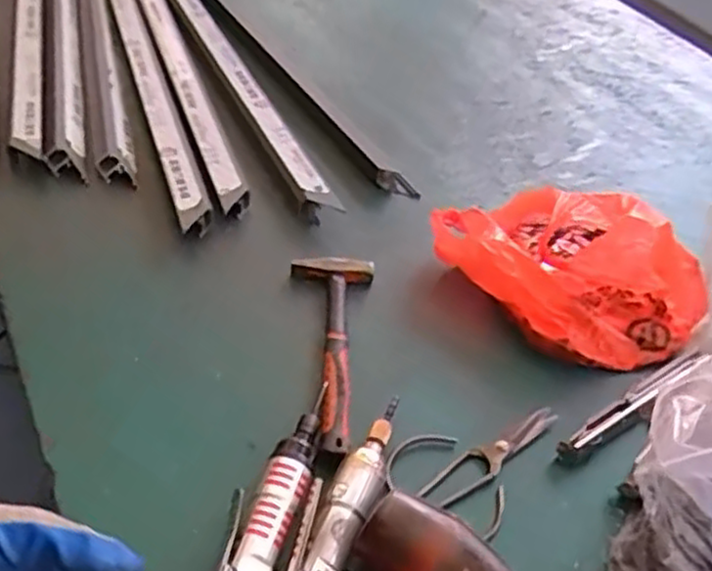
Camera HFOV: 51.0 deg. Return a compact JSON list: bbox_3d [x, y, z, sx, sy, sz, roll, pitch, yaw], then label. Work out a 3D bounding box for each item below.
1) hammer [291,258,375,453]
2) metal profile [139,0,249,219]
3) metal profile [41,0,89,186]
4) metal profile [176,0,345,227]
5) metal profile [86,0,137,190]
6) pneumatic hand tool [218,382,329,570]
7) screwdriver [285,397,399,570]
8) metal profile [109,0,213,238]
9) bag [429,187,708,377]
[{"bbox_3d":[-0.023,0.066,0.746,0.085,0.034,0.244,3,44,-5],"label":"hammer"},{"bbox_3d":[-0.309,-0.395,1.178,0.037,0.046,0.902,-12,47,-19],"label":"metal profile"},{"bbox_3d":[-0.452,-0.394,1.162,0.047,0.037,0.734,-7,45,-15],"label":"metal profile"},{"bbox_3d":[-0.194,-0.326,1.122,0.035,0.052,0.735,-14,48,-21],"label":"metal profile"},{"bbox_3d":[-0.383,-0.366,1.135,0.046,0.022,0.688,-7,46,-15],"label":"metal profile"},{"bbox_3d":[-0.074,0.191,0.590,0.044,0.049,0.285,16,44,9],"label":"pneumatic hand tool"},{"bbox_3d":[-0.020,0.195,0.596,0.048,0.052,0.292,20,45,12],"label":"screwdriver"},{"bbox_3d":[-0.339,-0.364,1.142,0.035,0.049,0.899,-11,47,-19],"label":"metal profile"},{"bbox_3d":[0.244,-0.035,0.826,0.270,0.127,0.204,34,50,25],"label":"bag"}]

